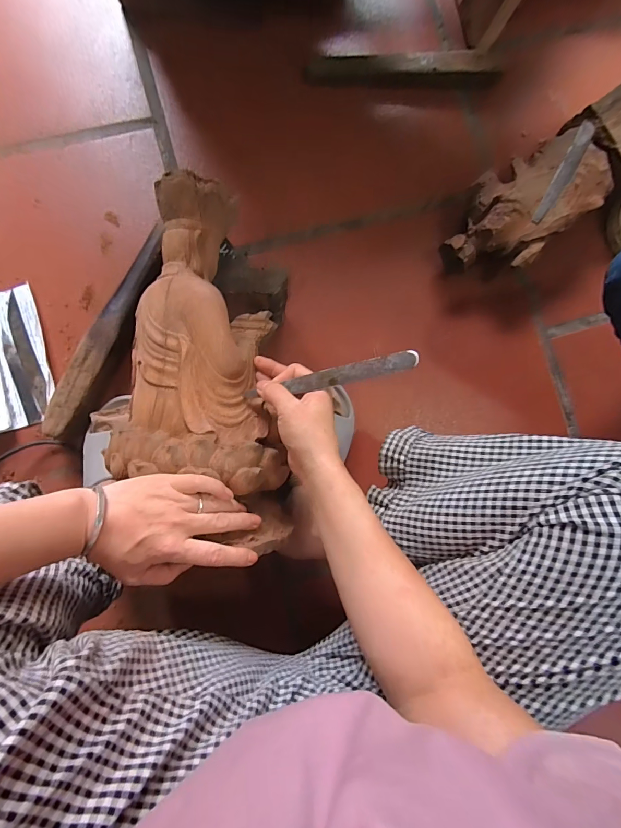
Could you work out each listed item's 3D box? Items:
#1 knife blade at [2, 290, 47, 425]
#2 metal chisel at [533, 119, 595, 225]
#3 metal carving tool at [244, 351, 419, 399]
[{"bbox_3d":[-0.444,-0.084,0.586,0.048,0.007,0.195,-23,86,2],"label":"knife blade"},{"bbox_3d":[0.378,-0.357,0.561,0.024,0.014,0.177,29,84,-1],"label":"metal chisel"},{"bbox_3d":[0.016,-0.035,0.379,0.177,0.007,0.019,-11,79,18],"label":"metal carving tool"}]

